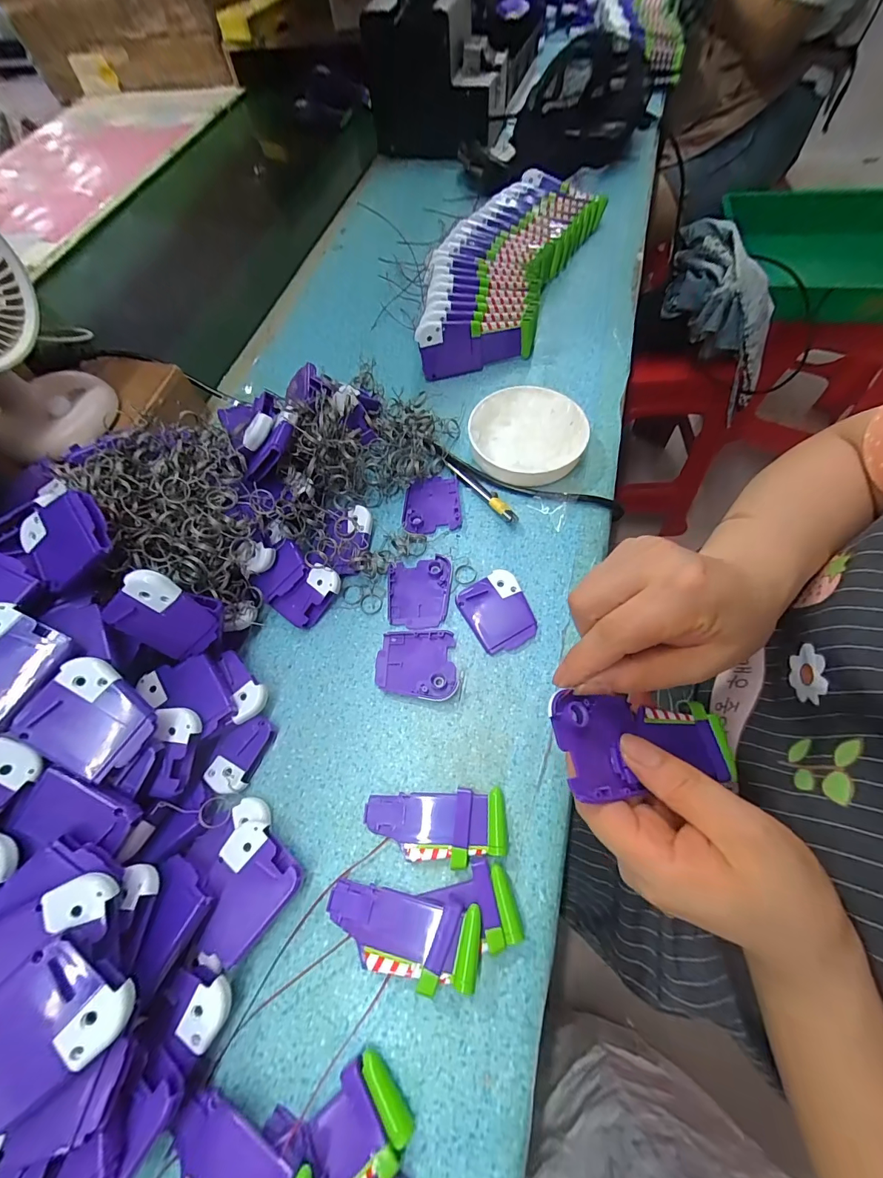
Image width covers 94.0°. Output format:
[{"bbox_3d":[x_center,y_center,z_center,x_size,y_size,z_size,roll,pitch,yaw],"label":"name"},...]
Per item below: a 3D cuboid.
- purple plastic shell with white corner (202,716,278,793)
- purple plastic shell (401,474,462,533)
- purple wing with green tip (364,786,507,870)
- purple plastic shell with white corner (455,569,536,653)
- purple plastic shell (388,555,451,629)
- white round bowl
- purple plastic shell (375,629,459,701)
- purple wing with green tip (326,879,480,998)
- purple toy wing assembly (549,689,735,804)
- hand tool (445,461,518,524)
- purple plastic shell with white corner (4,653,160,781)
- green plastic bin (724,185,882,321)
[{"bbox_3d":[-0.141,0.116,0.292,0.030,0.012,0.050,16,67,12],"label":"purple plastic shell with white corner"},{"bbox_3d":[-0.010,-0.078,0.374,0.051,0.007,0.058,-6,65,2],"label":"purple plastic shell"},{"bbox_3d":[-0.004,0.153,0.265,0.087,0.012,0.041,-5,65,-1],"label":"purple wing with green tip"},{"bbox_3d":[0.046,0.018,0.326,0.051,0.006,0.062,-31,66,-9],"label":"purple plastic shell with white corner"},{"bbox_3d":[-0.018,0.002,0.338,0.050,0.005,0.061,-2,65,4],"label":"purple plastic shell"},{"bbox_3d":[0.079,-0.143,0.382,0.102,0.027,0.094,-2,65,4],"label":"white round bowl"},{"bbox_3d":[-0.020,0.057,0.313,0.060,0.007,0.053,-3,65,4],"label":"purple plastic shell"},{"bbox_3d":[-0.023,0.199,0.238,0.087,0.019,0.040,5,65,4],"label":"purple wing with green tip"},{"bbox_3d":[0.110,0.085,0.224,0.116,0.015,0.048,10,63,-22],"label":"purple toy wing assembly"},{"bbox_3d":[0.035,-0.090,0.370,0.014,0.013,0.088,-38,68,-13],"label":"hand tool"},{"bbox_3d":[-0.201,0.074,0.237,0.060,0.006,0.051,34,71,-7],"label":"purple plastic shell with white corner"},{"bbox_3d":[0.899,-0.679,0.867,0.540,0.128,0.367,0,65,2],"label":"green plastic bin"}]

